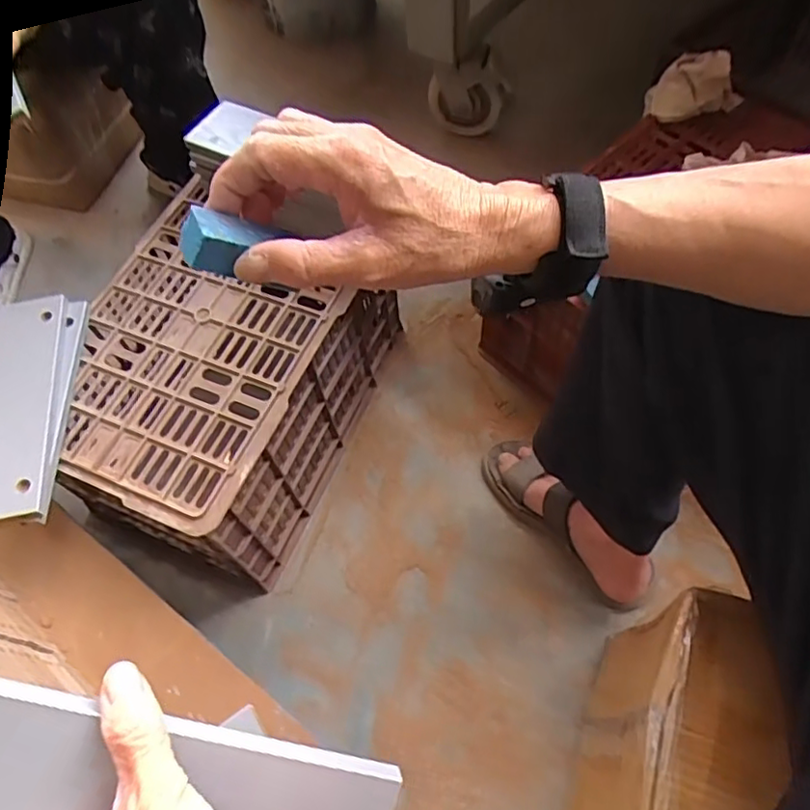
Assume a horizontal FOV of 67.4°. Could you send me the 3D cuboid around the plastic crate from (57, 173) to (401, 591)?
[{"bbox_3d":[-0.237,-0.013,0.794,0.273,0.250,0.374,19,63,14],"label":"plastic crate"}]

